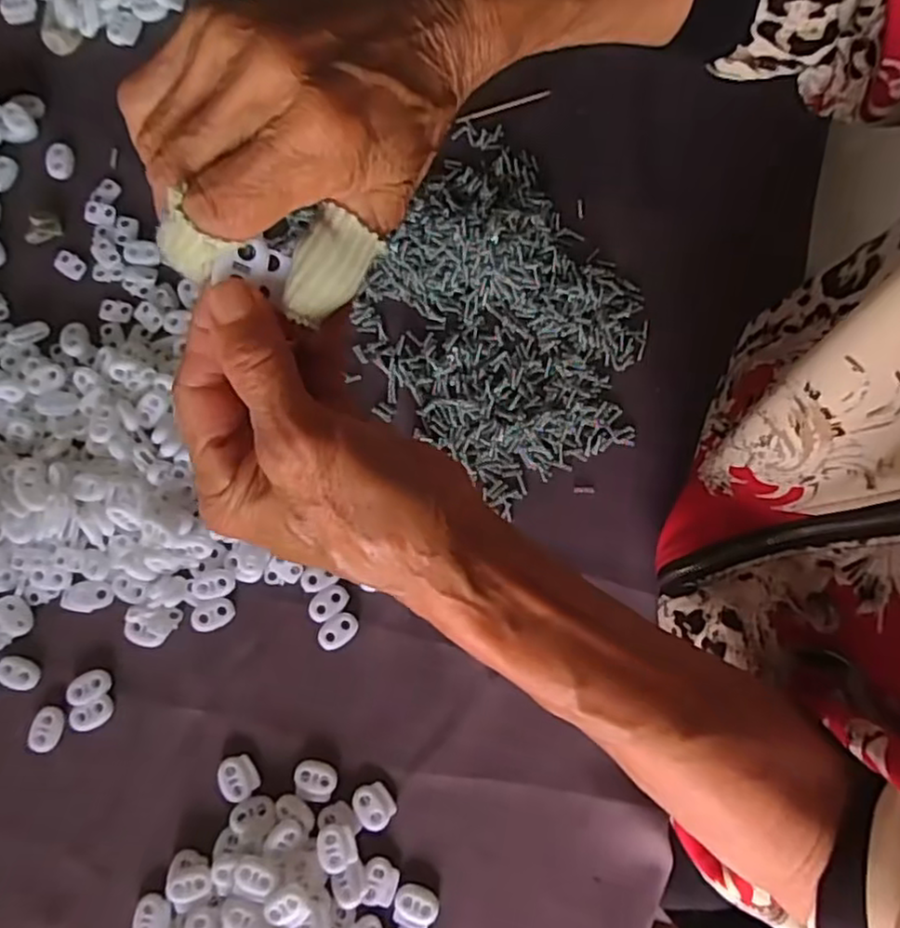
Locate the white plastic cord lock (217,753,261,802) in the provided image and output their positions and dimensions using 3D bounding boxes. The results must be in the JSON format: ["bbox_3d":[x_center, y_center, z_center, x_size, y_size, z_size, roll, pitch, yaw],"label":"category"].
[{"bbox_3d":[-0.111,0.164,0.356,0.019,0.008,0.021,-31,81,-7],"label":"white plastic cord lock"}]

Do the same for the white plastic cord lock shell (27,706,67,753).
[{"bbox_3d":[-0.212,0.140,0.358,0.016,0.005,0.021,11,78,1],"label":"white plastic cord lock shell"}]

